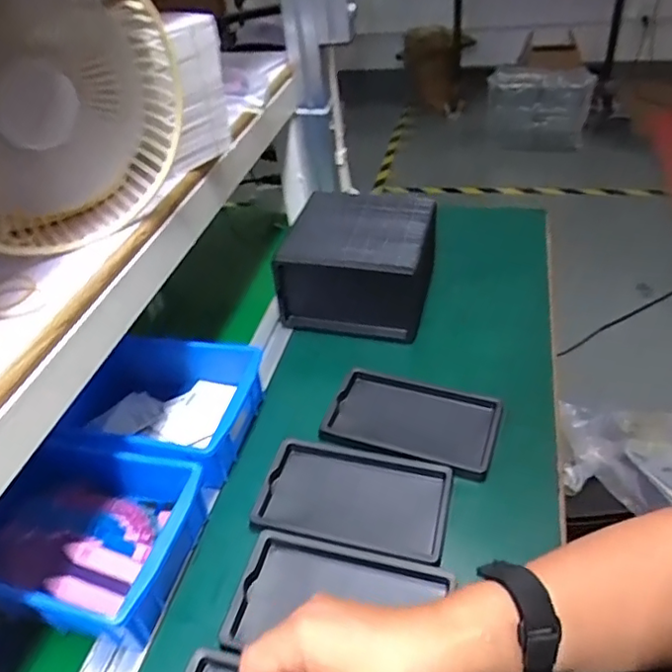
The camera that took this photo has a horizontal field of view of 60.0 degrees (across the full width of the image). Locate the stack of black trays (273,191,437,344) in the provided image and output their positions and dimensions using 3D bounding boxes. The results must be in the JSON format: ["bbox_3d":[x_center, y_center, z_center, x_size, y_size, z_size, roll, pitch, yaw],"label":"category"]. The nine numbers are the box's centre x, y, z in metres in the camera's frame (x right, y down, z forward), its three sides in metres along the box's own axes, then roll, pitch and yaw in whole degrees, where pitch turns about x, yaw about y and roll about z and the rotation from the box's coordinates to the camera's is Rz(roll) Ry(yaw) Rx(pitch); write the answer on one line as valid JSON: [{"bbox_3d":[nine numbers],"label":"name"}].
[{"bbox_3d":[0.030,-0.095,0.709,0.168,0.105,0.165,5,43,14],"label":"stack of black trays"}]

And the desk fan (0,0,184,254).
[{"bbox_3d":[-0.214,-0.162,0.405,0.199,0.181,0.091,-29,45,-22],"label":"desk fan"}]

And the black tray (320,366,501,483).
[{"bbox_3d":[0.075,0.084,0.574,0.158,0.023,0.099,10,44,20],"label":"black tray"}]

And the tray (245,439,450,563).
[{"bbox_3d":[0.014,0.143,0.509,0.159,0.023,0.096,7,43,16],"label":"tray"}]

